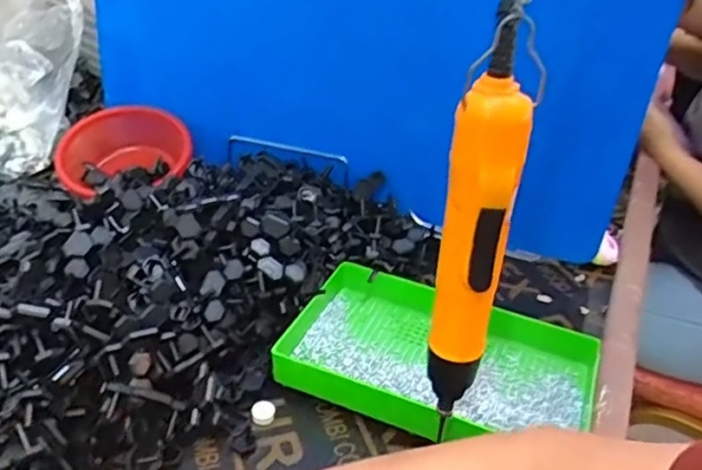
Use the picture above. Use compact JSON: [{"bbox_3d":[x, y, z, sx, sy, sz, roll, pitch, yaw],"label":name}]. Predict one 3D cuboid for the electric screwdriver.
[{"bbox_3d":[0.061,0.019,0.344,0.035,0.198,0.032,12,33,10],"label":"electric screwdriver"}]

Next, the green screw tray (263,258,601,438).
[{"bbox_3d":[0.075,0.105,0.547,0.252,0.038,0.162,18,34,18],"label":"green screw tray"}]

